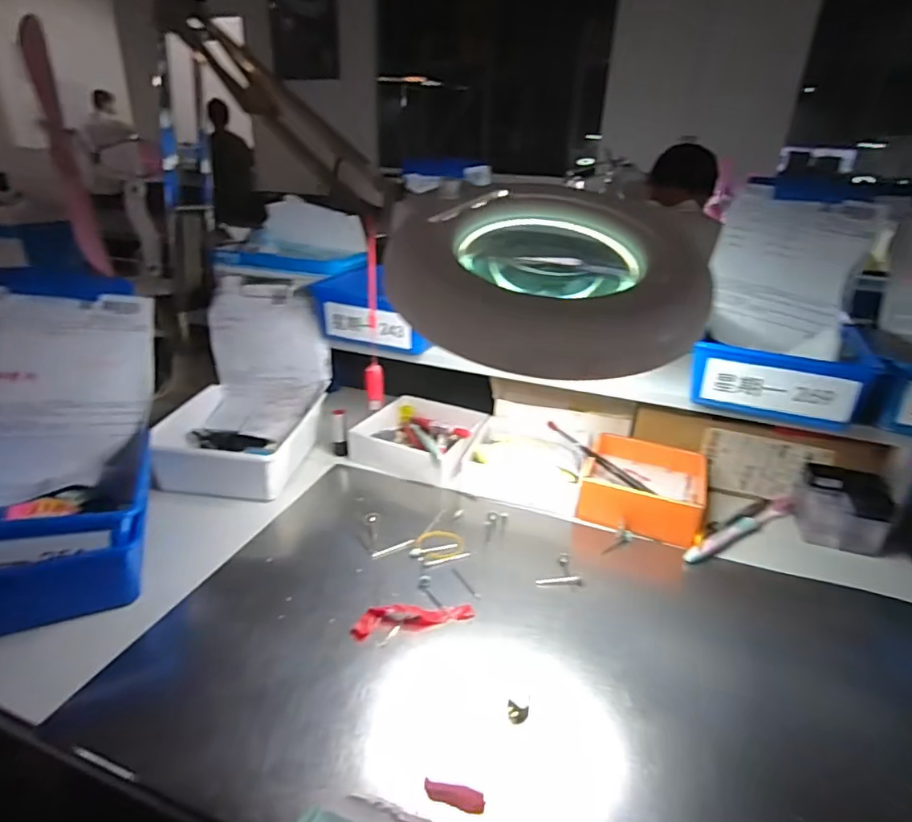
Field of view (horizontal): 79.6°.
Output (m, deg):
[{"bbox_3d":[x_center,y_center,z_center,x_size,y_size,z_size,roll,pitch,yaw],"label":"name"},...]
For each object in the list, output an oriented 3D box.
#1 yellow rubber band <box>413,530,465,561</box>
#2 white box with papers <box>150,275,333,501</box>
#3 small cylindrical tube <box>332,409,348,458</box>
[{"bbox_3d":[-0.016,0.130,0.529,0.047,0.005,0.042,11,29,10],"label":"yellow rubber band"},{"bbox_3d":[-0.250,-0.037,0.648,0.169,0.175,0.201,7,27,10],"label":"white box with papers"},{"bbox_3d":[-0.144,0.025,0.679,0.019,0.062,0.018,-2,26,-11],"label":"small cylindrical tube"}]

